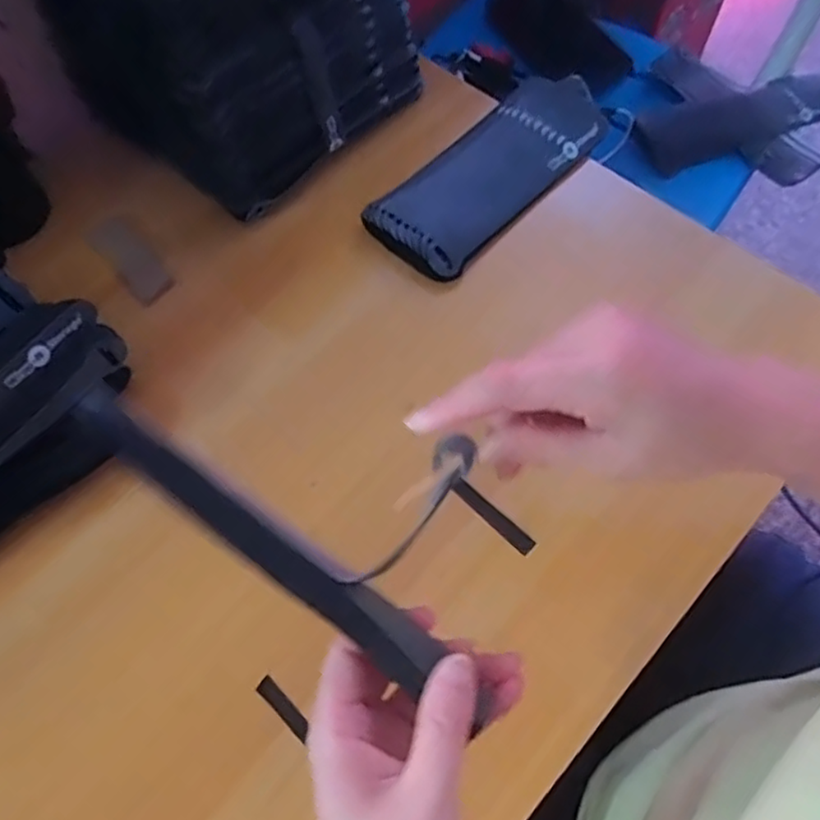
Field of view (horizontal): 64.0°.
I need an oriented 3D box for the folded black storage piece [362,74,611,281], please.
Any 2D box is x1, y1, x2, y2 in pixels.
[{"bbox_3d":[0.064,-0.188,0.501,0.084,0.023,0.213,38,73,18],"label":"folded black storage piece"}]

